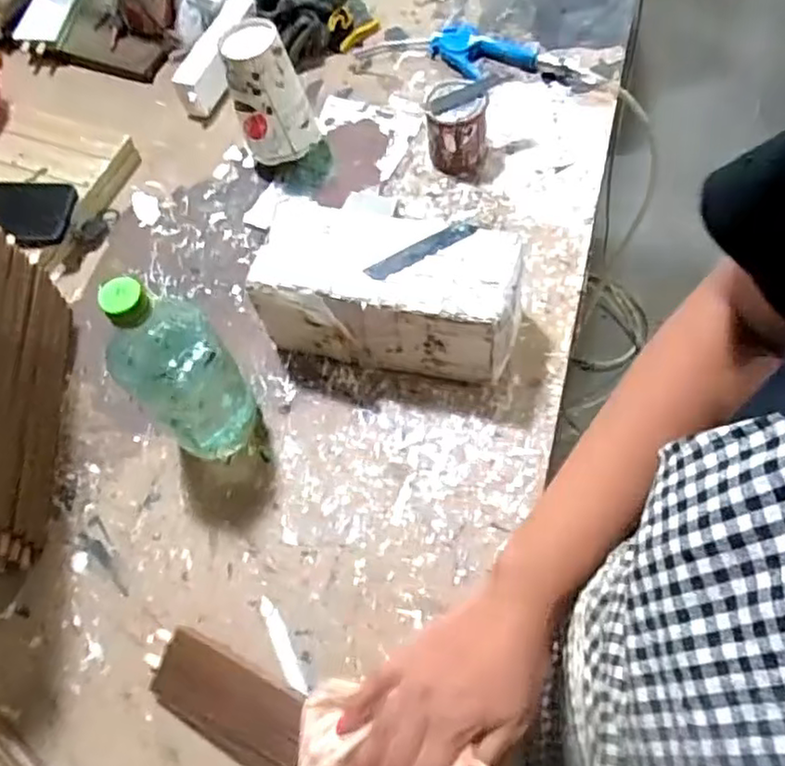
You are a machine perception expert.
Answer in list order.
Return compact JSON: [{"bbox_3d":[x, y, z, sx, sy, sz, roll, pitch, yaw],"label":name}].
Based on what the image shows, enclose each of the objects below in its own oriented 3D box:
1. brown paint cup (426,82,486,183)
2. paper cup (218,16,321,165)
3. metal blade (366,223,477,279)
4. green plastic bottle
[{"bbox_3d":[0.069,-0.276,0.733,0.063,0.073,0.066,-1,62,2],"label":"brown paint cup"},{"bbox_3d":[-0.130,-0.302,0.734,0.077,0.147,0.071,-1,62,2],"label":"paper cup"},{"bbox_3d":[0.023,-0.111,0.567,0.096,0.005,0.020,-26,65,1],"label":"metal blade"},{"bbox_3d":[-0.169,-0.007,0.541,0.080,0.203,0.073,-1,62,2],"label":"green plastic bottle"}]

